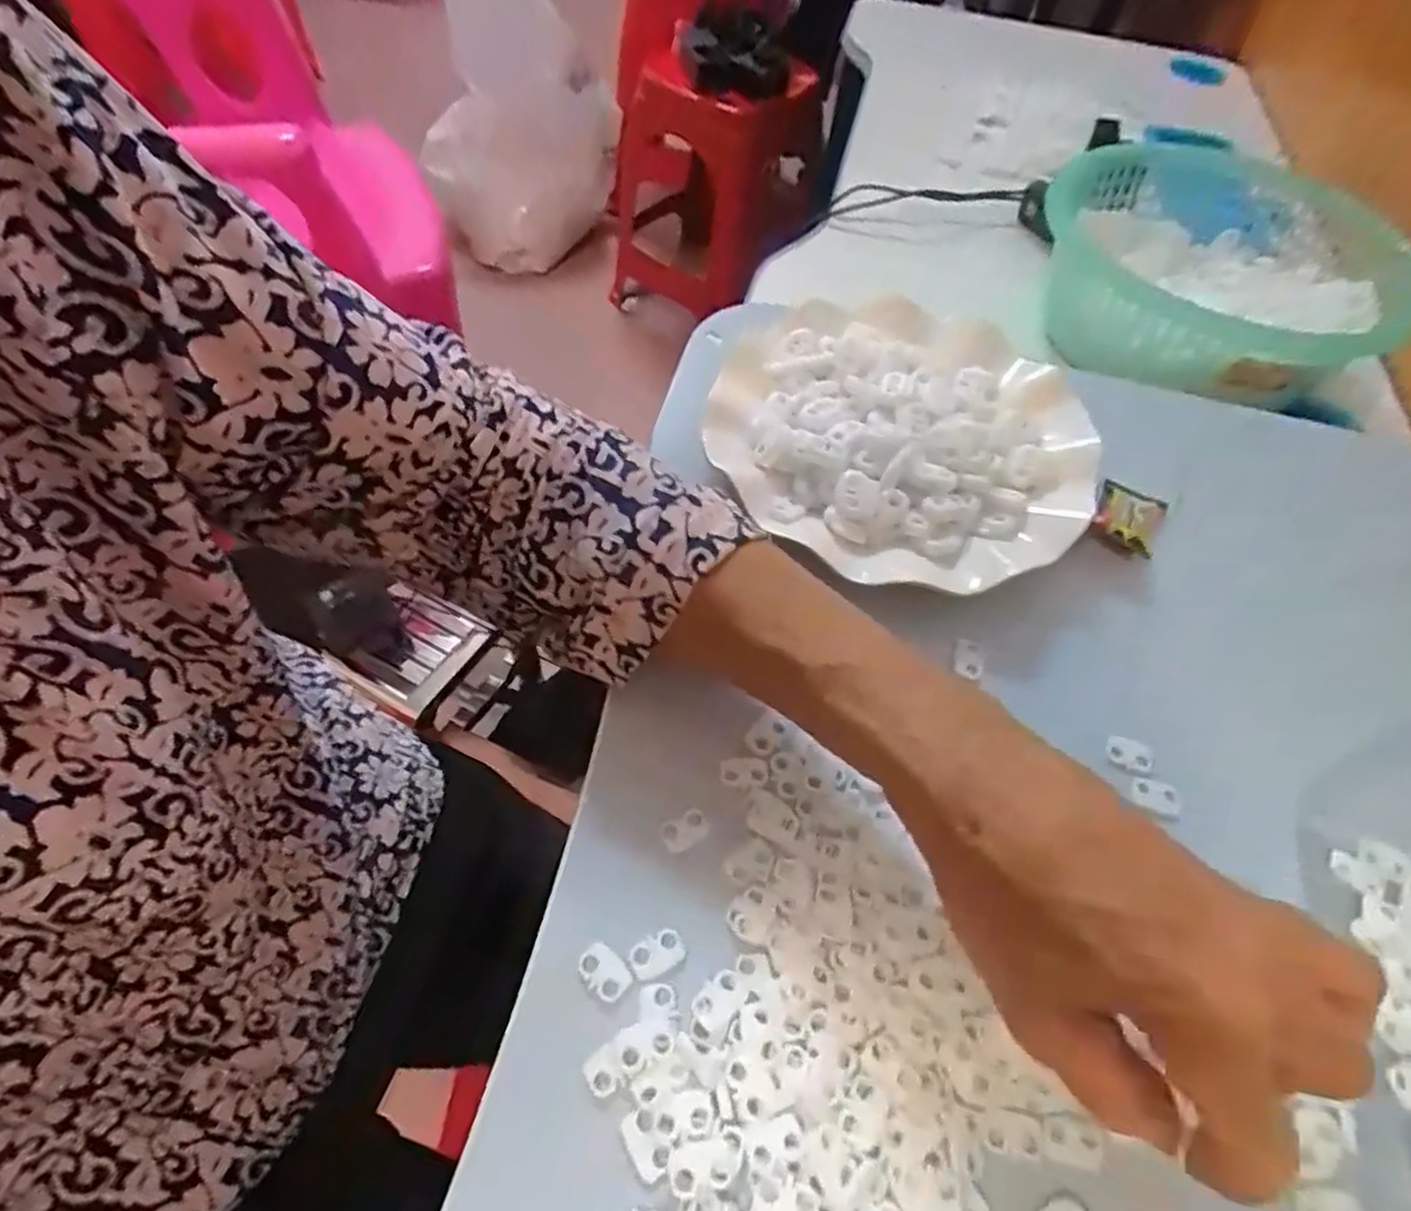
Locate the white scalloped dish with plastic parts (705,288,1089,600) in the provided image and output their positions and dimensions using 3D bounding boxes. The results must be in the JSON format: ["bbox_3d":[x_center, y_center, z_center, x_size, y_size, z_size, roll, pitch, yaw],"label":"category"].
[{"bbox_3d":[0.095,-0.084,0.376,0.181,0.029,0.175,1,54,-1],"label":"white scalloped dish with plastic parts"}]

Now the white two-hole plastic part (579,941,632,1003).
[{"bbox_3d":[-0.034,0.121,0.253,0.018,0.004,0.012,37,61,22],"label":"white two-hole plastic part"}]

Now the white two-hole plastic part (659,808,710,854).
[{"bbox_3d":[-0.007,0.083,0.281,0.018,0.004,0.012,-24,58,-18],"label":"white two-hole plastic part"}]

